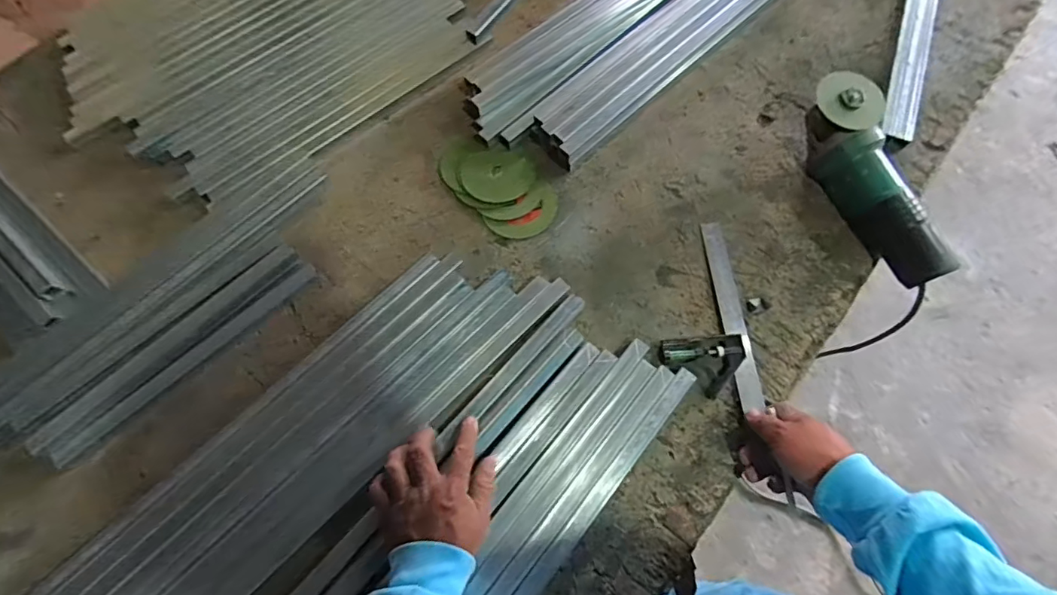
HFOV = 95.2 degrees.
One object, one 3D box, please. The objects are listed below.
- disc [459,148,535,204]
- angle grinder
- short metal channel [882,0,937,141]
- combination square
[{"bbox_3d":[-0.042,-0.172,0.672,0.099,0.004,0.087,-3,76,-3],"label":"disc"},{"bbox_3d":[0.439,-0.146,0.606,0.075,0.096,0.269,-22,71,-5],"label":"angle grinder"},{"bbox_3d":[0.599,-0.452,0.737,0.044,0.030,0.526,20,73,9],"label":"short metal channel"},{"bbox_3d":[0.219,0.057,0.571,0.113,0.017,0.327,0,66,2],"label":"combination square"}]

